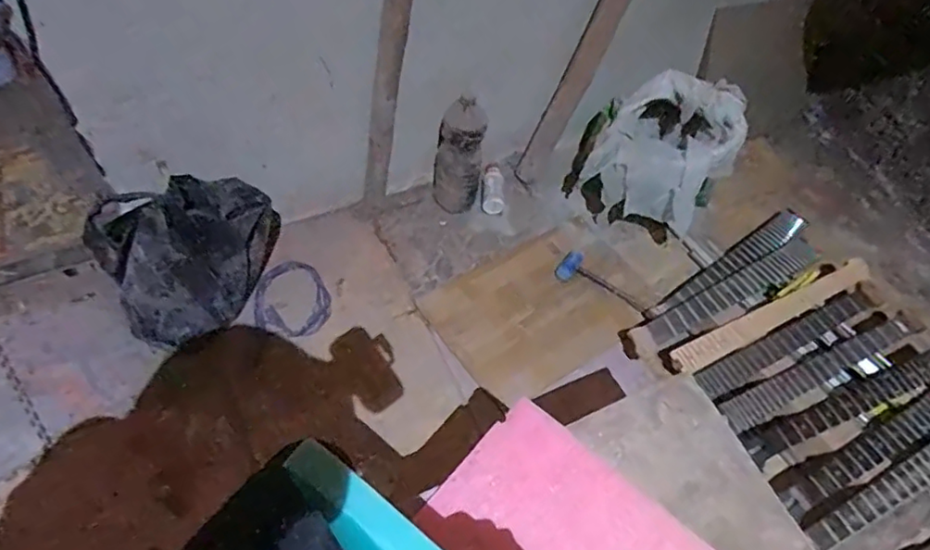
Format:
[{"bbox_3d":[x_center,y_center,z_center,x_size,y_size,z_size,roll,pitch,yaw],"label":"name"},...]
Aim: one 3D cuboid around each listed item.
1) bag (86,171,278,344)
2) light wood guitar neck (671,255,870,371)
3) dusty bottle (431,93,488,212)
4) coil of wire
[{"bbox_3d":[-0.486,-0.033,1.130,0.326,0.311,0.145,-28,62,-23],"label":"bag"},{"bbox_3d":[0.660,0.077,1.279,0.540,0.029,0.059,-21,59,-19],"label":"light wood guitar neck"},{"bbox_3d":[-0.015,-0.267,1.363,0.103,0.273,0.087,4,54,-3],"label":"dusty bottle"},{"bbox_3d":[-0.367,0.052,1.269,0.154,0.028,0.173,-26,76,-23],"label":"coil of wire"}]

